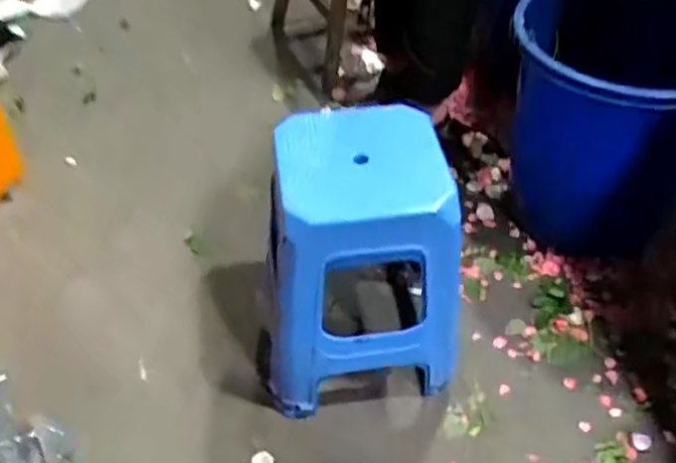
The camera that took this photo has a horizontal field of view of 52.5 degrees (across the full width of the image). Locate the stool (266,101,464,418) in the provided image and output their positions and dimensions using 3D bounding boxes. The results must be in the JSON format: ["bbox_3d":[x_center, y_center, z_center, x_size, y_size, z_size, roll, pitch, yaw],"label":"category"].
[{"bbox_3d":[0.036,0.058,1.326,0.368,0.497,0.327,-7,47,-5],"label":"stool"}]

